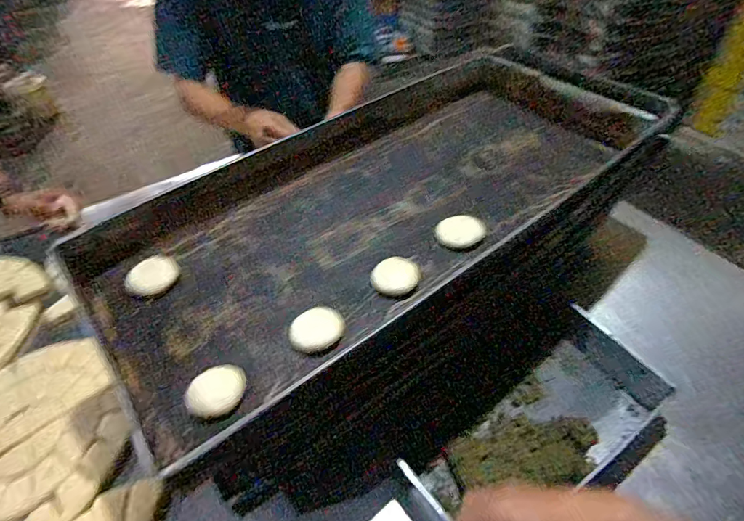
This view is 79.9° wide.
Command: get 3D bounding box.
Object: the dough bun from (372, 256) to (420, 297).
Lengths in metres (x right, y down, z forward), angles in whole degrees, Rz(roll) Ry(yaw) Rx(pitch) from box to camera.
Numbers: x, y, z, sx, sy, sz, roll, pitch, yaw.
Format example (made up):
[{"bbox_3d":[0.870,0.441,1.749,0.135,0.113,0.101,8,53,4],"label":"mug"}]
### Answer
[{"bbox_3d":[0.033,0.022,0.574,0.065,0.020,0.055,-32,53,-24],"label":"dough bun"}]

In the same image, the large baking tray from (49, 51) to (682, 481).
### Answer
[{"bbox_3d":[0.028,-0.115,0.677,0.873,0.071,0.412,-31,55,-23],"label":"large baking tray"}]

